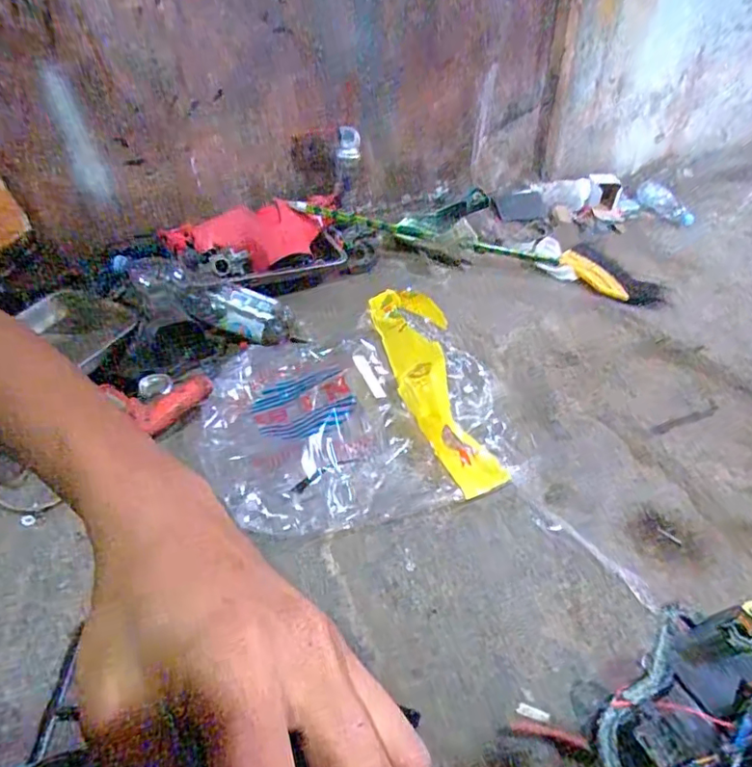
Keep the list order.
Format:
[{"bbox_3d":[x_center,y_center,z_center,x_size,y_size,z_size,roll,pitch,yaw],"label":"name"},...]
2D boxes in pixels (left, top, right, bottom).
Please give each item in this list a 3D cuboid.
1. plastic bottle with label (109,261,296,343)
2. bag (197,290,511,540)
[{"bbox_3d":[-0.248,-0.130,0.993,0.208,0.071,0.064,15,41,-10],"label":"plastic bottle with label"},{"bbox_3d":[-0.025,0.028,0.890,0.480,0.111,0.381,-9,44,-16],"label":"bag"}]

